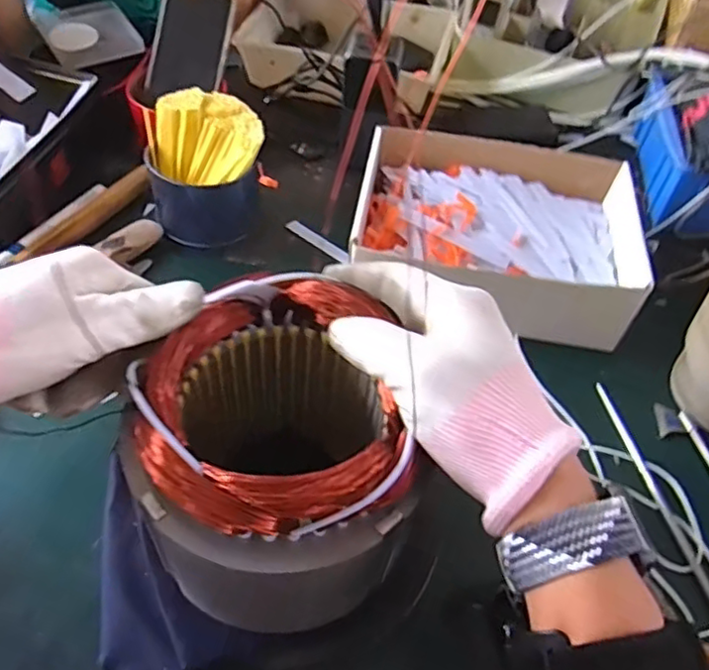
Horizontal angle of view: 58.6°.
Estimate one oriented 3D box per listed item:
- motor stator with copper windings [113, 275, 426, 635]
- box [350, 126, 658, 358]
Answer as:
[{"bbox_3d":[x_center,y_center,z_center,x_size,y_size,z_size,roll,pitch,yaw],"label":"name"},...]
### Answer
[{"bbox_3d":[-0.042,0.058,0.339,0.130,0.128,0.136,1,52,-3],"label":"motor stator with copper windings"},{"bbox_3d":[0.131,-0.096,0.578,0.265,0.060,0.198,14,52,6],"label":"box"}]

